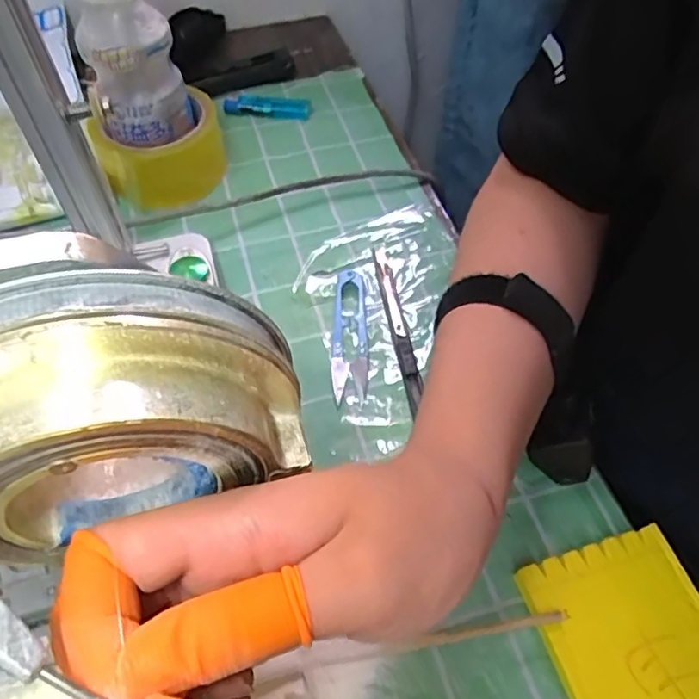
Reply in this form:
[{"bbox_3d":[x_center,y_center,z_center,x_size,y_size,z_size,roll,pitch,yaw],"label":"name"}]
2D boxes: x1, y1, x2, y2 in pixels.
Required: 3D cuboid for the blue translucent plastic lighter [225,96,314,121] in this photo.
[{"bbox_3d":[-0.075,-0.222,0.537,0.079,0.012,0.018,5,55,5],"label":"blue translucent plastic lighter"}]

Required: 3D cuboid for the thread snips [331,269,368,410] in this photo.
[{"bbox_3d":[0.000,-0.011,0.395,0.023,0.012,0.103,-2,55,0],"label":"thread snips"}]

